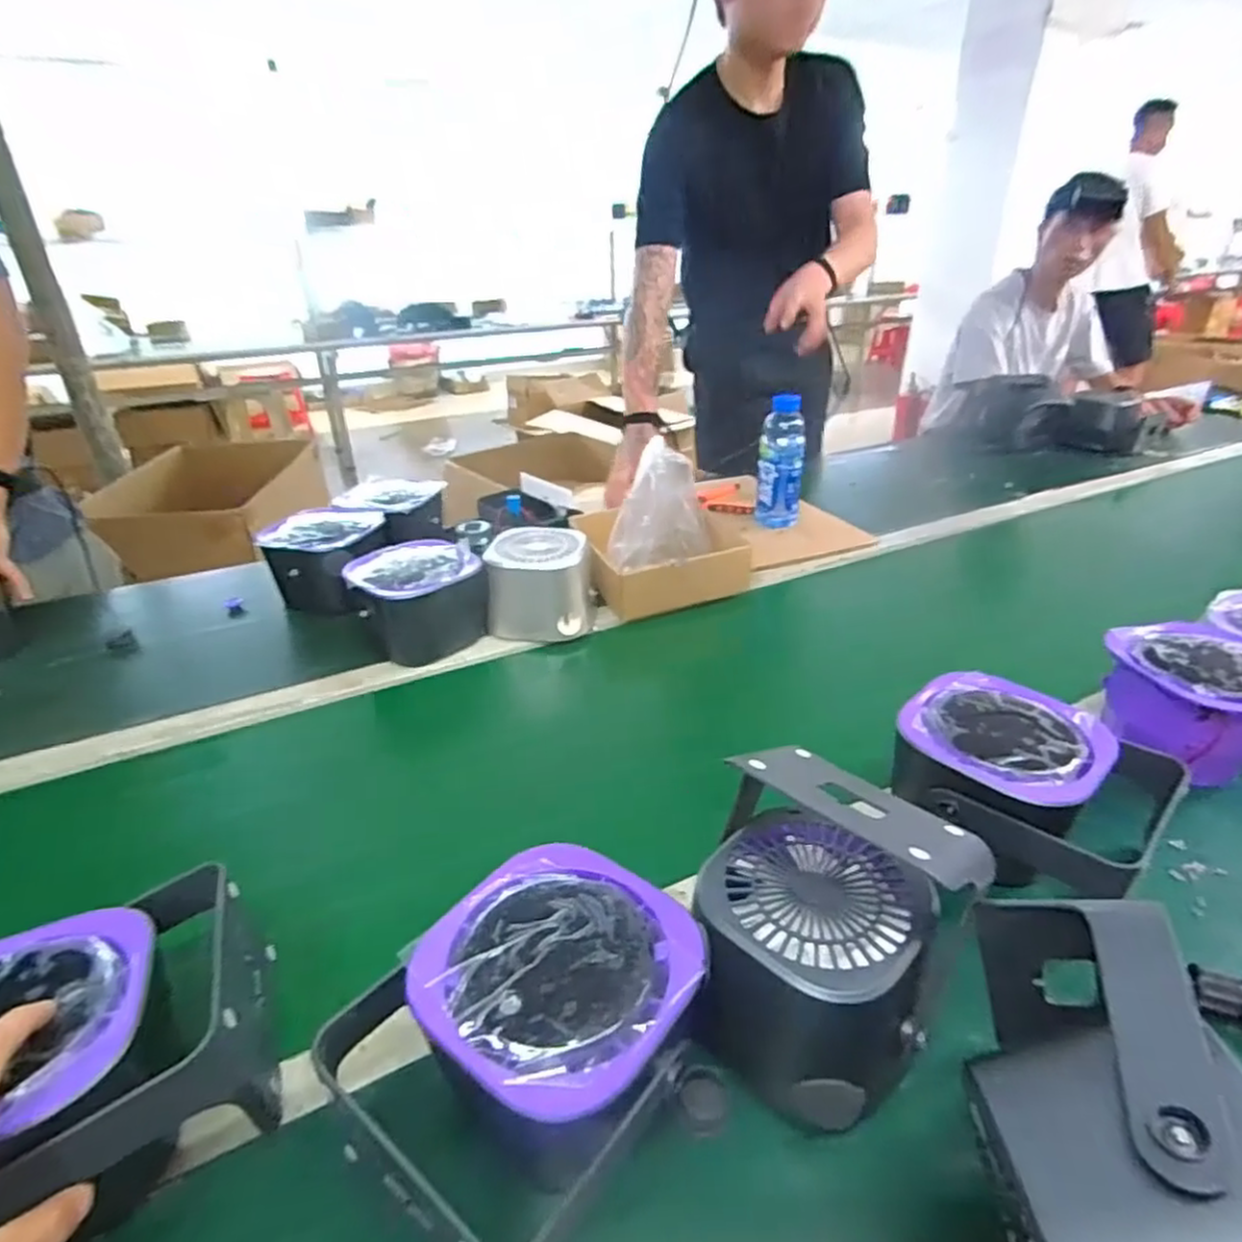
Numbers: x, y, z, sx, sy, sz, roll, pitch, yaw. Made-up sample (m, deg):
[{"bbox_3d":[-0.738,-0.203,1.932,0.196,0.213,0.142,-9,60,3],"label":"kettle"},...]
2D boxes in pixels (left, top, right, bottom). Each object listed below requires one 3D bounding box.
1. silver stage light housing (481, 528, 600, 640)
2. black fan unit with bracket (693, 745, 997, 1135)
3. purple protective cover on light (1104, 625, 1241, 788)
[{"bbox_3d":[-0.103,-0.049,0.906,0.137,0.108,0.103,-5,29,-7],"label":"silver stage light housing"},{"bbox_3d":[0.122,0.177,0.426,0.151,0.151,0.149,15,33,27],"label":"black fan unit with bracket"},{"bbox_3d":[0.538,0.079,0.666,0.130,0.108,0.136,-4,29,-6],"label":"purple protective cover on light"}]

